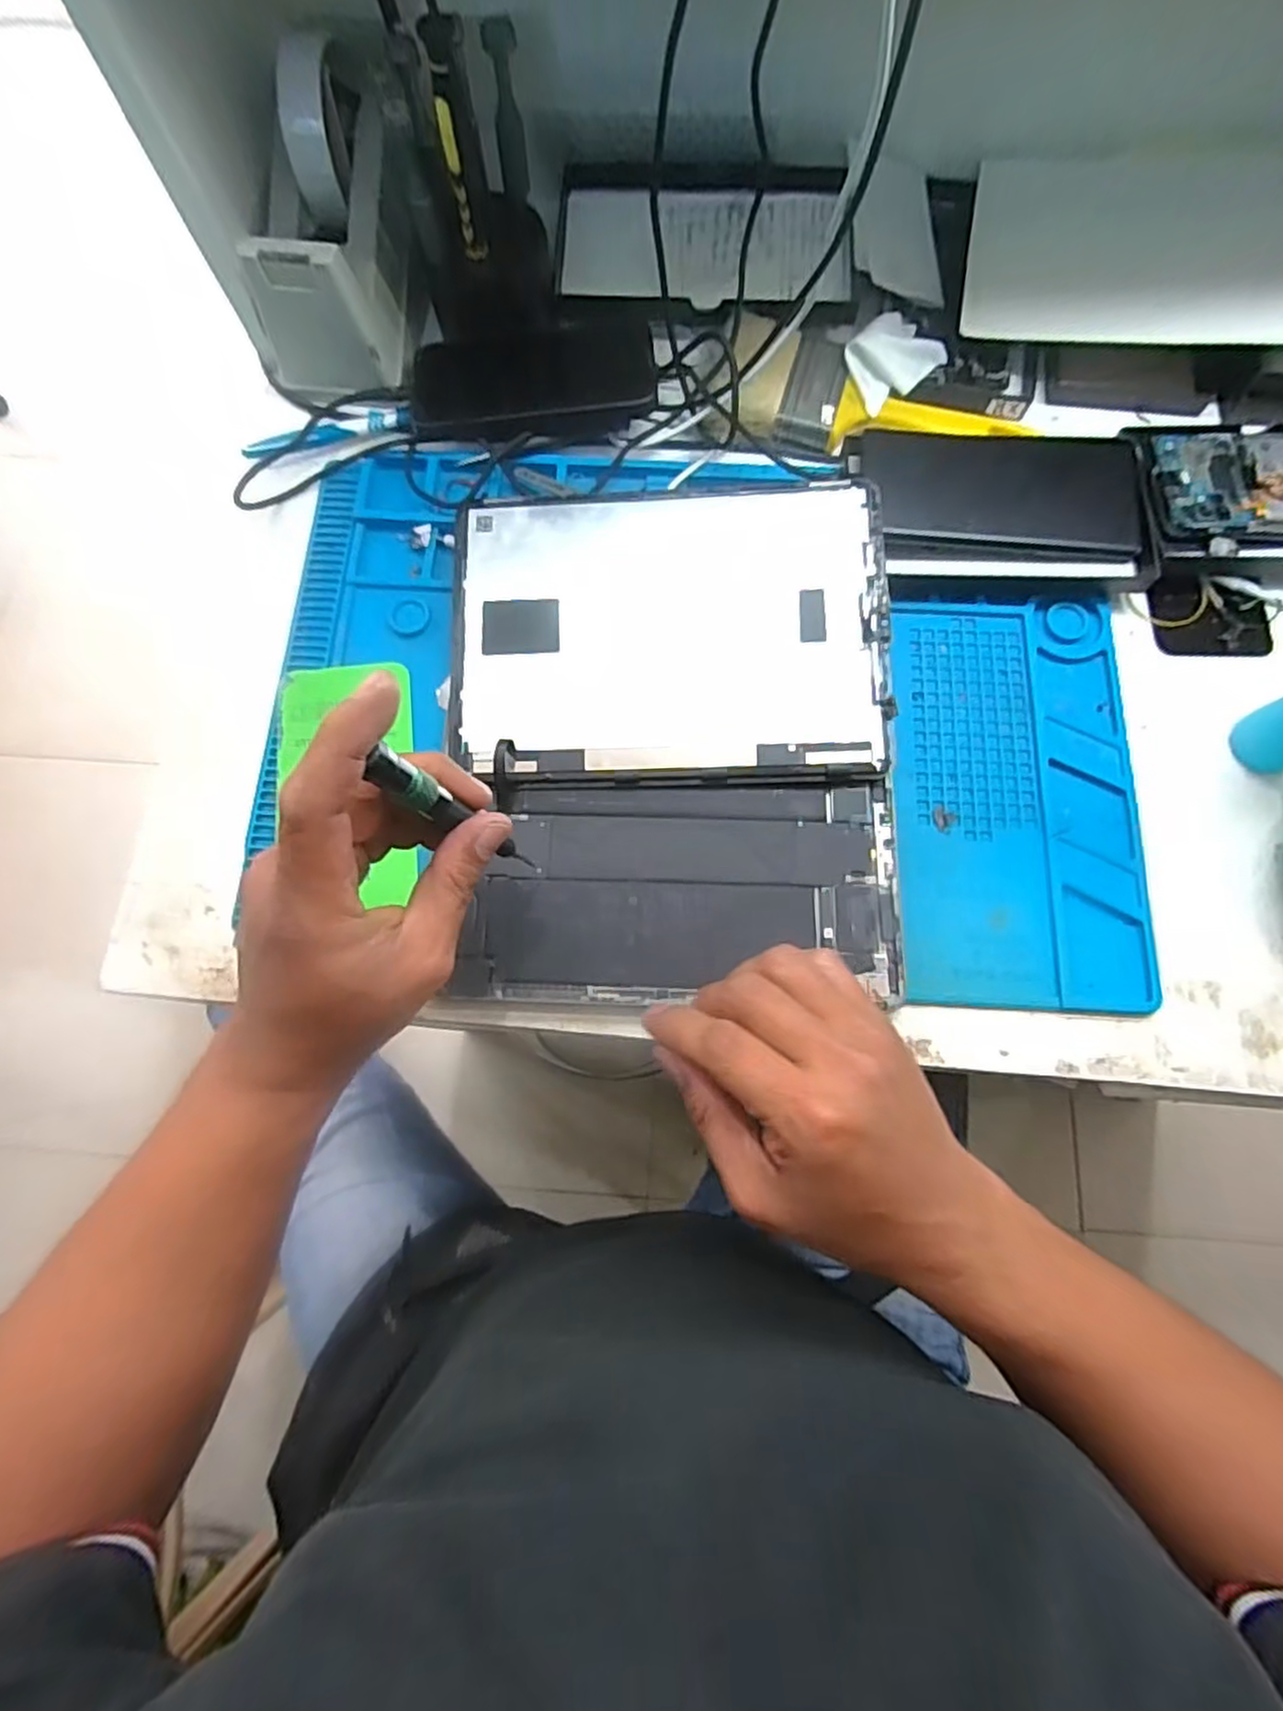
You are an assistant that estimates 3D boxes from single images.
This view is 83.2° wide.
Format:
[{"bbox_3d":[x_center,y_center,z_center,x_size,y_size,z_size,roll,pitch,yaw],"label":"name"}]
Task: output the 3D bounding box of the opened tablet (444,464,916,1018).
[{"bbox_3d":[0.017,-0.069,0.396,0.235,0.012,0.285,-1,80,2],"label":"opened tablet"}]

